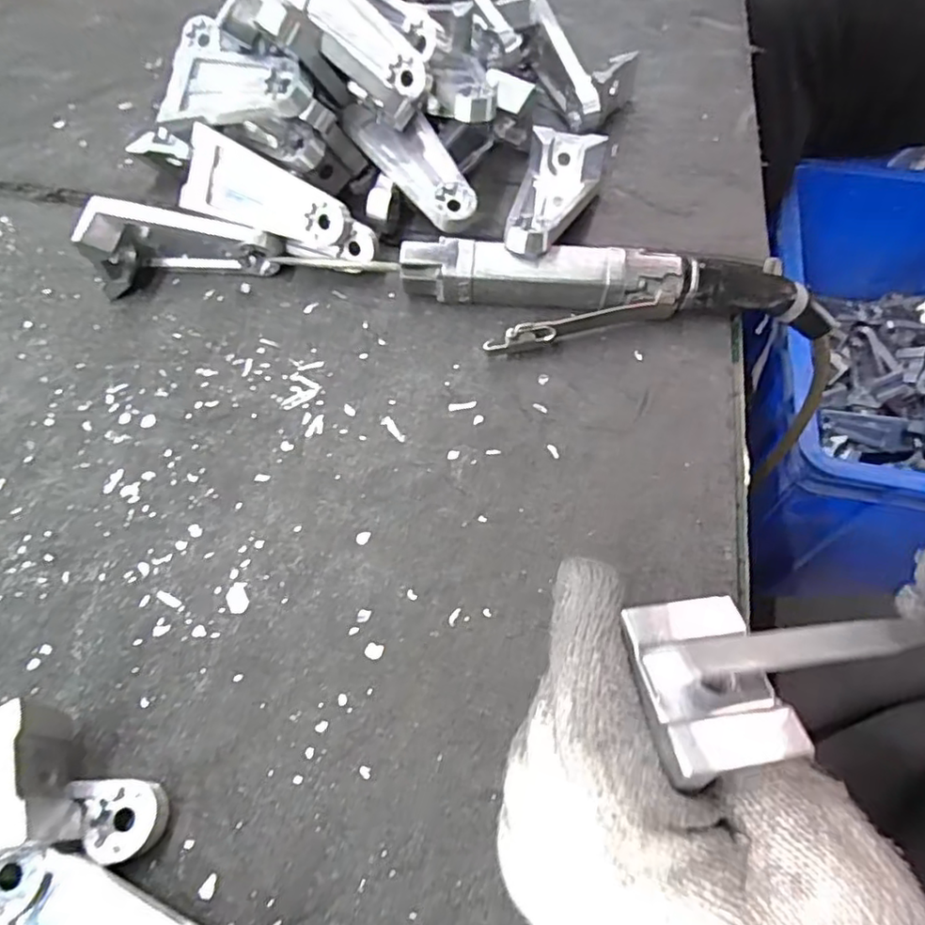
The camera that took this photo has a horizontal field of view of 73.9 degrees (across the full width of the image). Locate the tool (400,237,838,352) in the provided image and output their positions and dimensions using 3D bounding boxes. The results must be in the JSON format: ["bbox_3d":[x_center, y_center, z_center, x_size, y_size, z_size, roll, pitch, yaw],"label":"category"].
[{"bbox_3d":[0.080,-0.086,0.319,0.218,0.031,0.054,-1,61,1],"label":"tool"}]

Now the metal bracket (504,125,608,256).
[{"bbox_3d":[0.050,-0.141,0.341,0.042,0.033,0.094,13,62,9],"label":"metal bracket"}]

